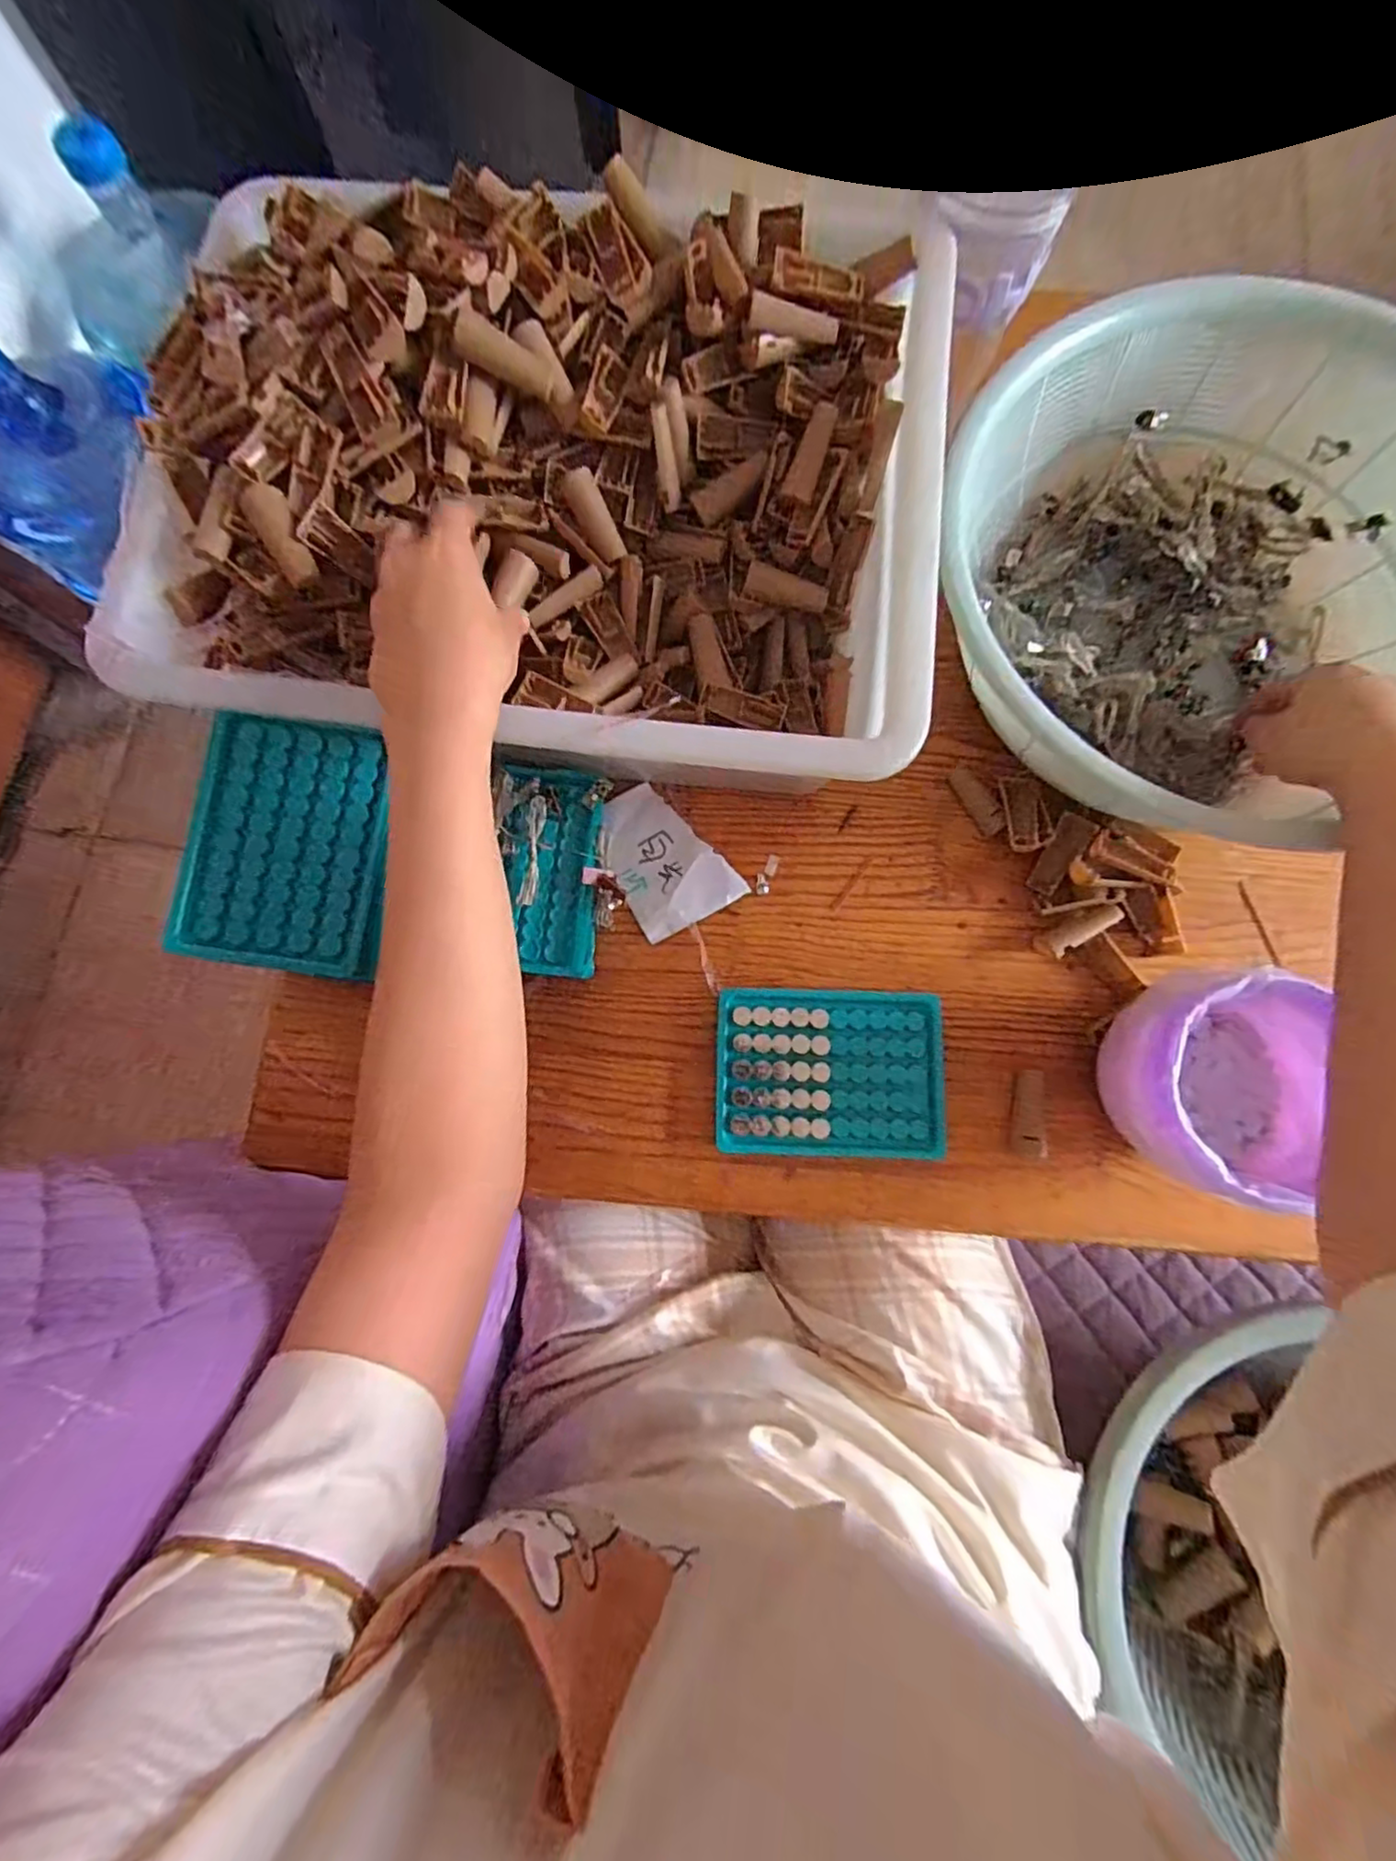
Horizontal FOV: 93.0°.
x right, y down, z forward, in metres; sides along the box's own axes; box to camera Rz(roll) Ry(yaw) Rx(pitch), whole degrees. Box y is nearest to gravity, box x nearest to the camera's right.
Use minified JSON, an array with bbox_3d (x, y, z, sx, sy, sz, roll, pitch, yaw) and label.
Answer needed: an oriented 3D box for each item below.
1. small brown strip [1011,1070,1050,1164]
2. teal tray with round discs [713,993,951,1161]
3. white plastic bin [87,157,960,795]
[{"bbox_3d":[0.196,0.108,0.390,0.018,0.004,0.050,7,79,1],"label":"small brown strip"},{"bbox_3d":[0.078,0.084,0.395,0.130,0.009,0.095,2,79,0],"label":"teal tray with round discs"},{"bbox_3d":[-0.077,-0.231,0.381,0.395,0.139,0.292,7,79,1],"label":"white plastic bin"}]

